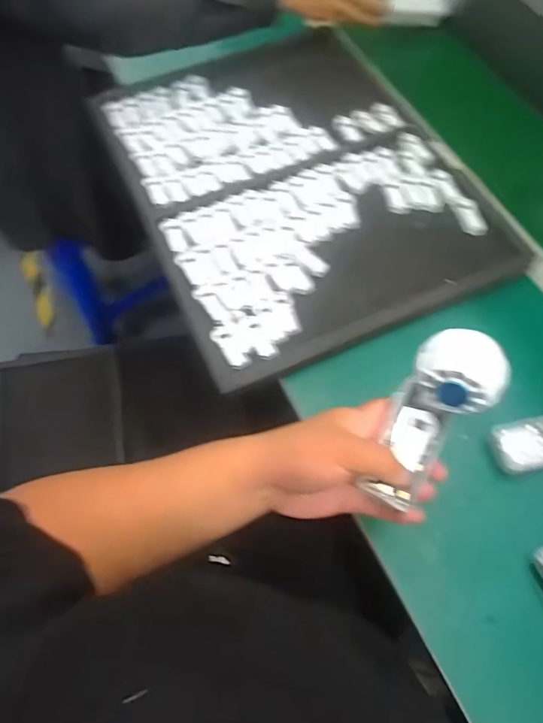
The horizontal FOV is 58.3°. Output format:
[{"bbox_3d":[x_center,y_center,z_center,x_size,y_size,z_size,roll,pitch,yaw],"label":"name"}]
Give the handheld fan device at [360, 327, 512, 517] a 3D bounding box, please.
[{"bbox_3d":[0.128,0.045,0.387,0.063,0.049,0.143,31,113,16],"label":"handheld fan device"}]

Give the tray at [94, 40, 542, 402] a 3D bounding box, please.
[{"bbox_3d":[0.025,-0.261,0.696,0.418,0.038,0.556,-23,65,-9],"label":"tray"}]

